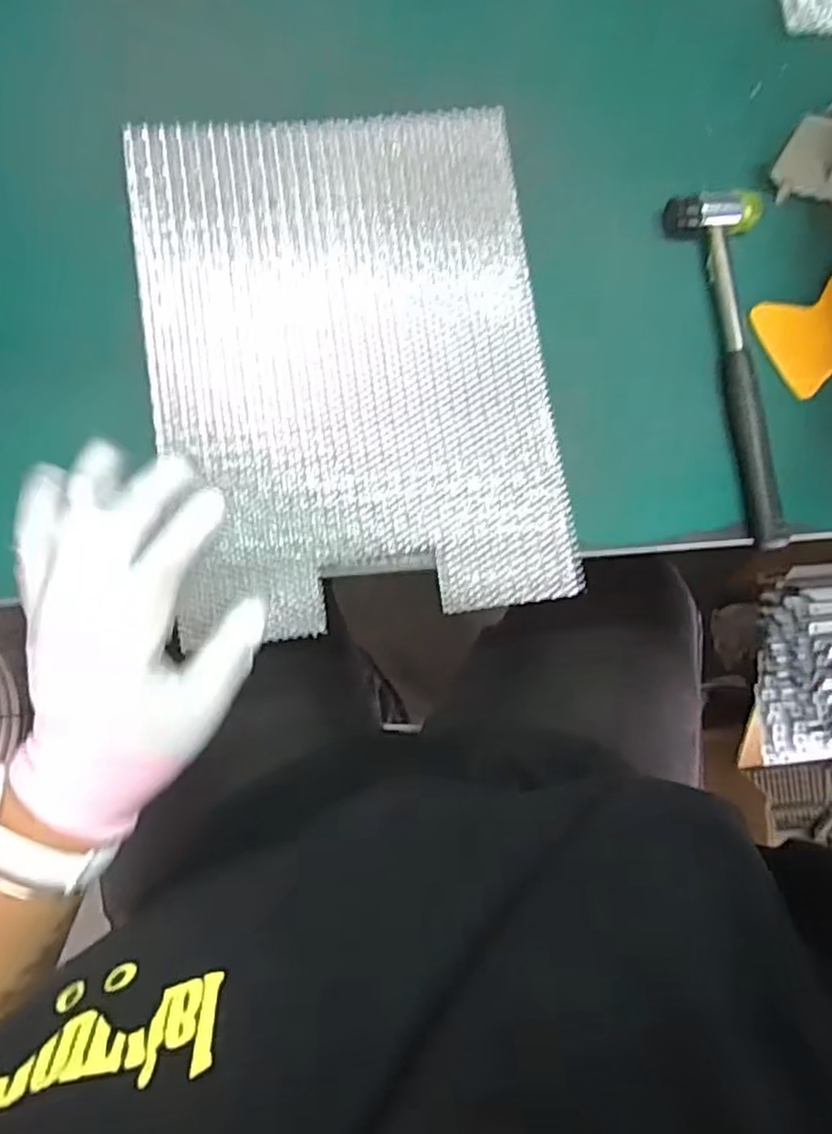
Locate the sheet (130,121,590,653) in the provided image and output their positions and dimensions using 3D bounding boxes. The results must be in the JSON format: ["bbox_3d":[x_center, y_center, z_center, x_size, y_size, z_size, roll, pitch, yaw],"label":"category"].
[{"bbox_3d":[-0.039,-0.131,0.463,0.245,0.011,0.327,-8,84,-7],"label":"sheet"}]

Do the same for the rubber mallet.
[{"bbox_3d":[0.217,-0.134,0.482,0.052,0.026,0.241,-8,84,-7],"label":"rubber mallet"}]

